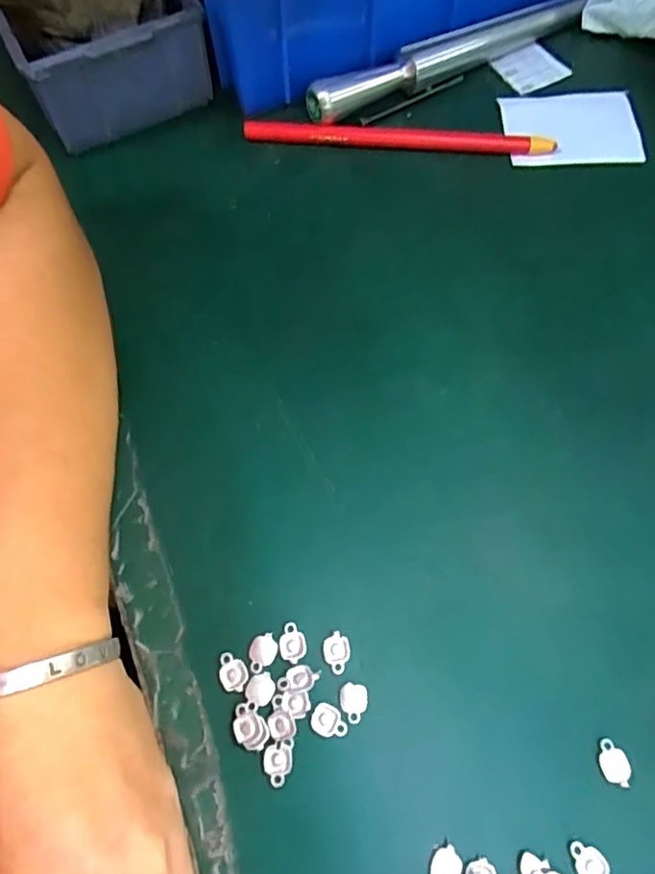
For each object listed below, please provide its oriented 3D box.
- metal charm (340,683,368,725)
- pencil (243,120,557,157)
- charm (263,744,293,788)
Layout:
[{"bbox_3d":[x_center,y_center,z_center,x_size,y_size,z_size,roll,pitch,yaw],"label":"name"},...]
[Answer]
[{"bbox_3d":[0.010,0.096,0.207,0.010,0.004,0.013,-1,66,0],"label":"metal charm"},{"bbox_3d":[0.039,-0.166,0.317,0.166,0.014,0.013,3,66,2],"label":"pencil"},{"bbox_3d":[-0.017,0.114,0.199,0.010,0.004,0.012,1,66,1],"label":"charm"}]

